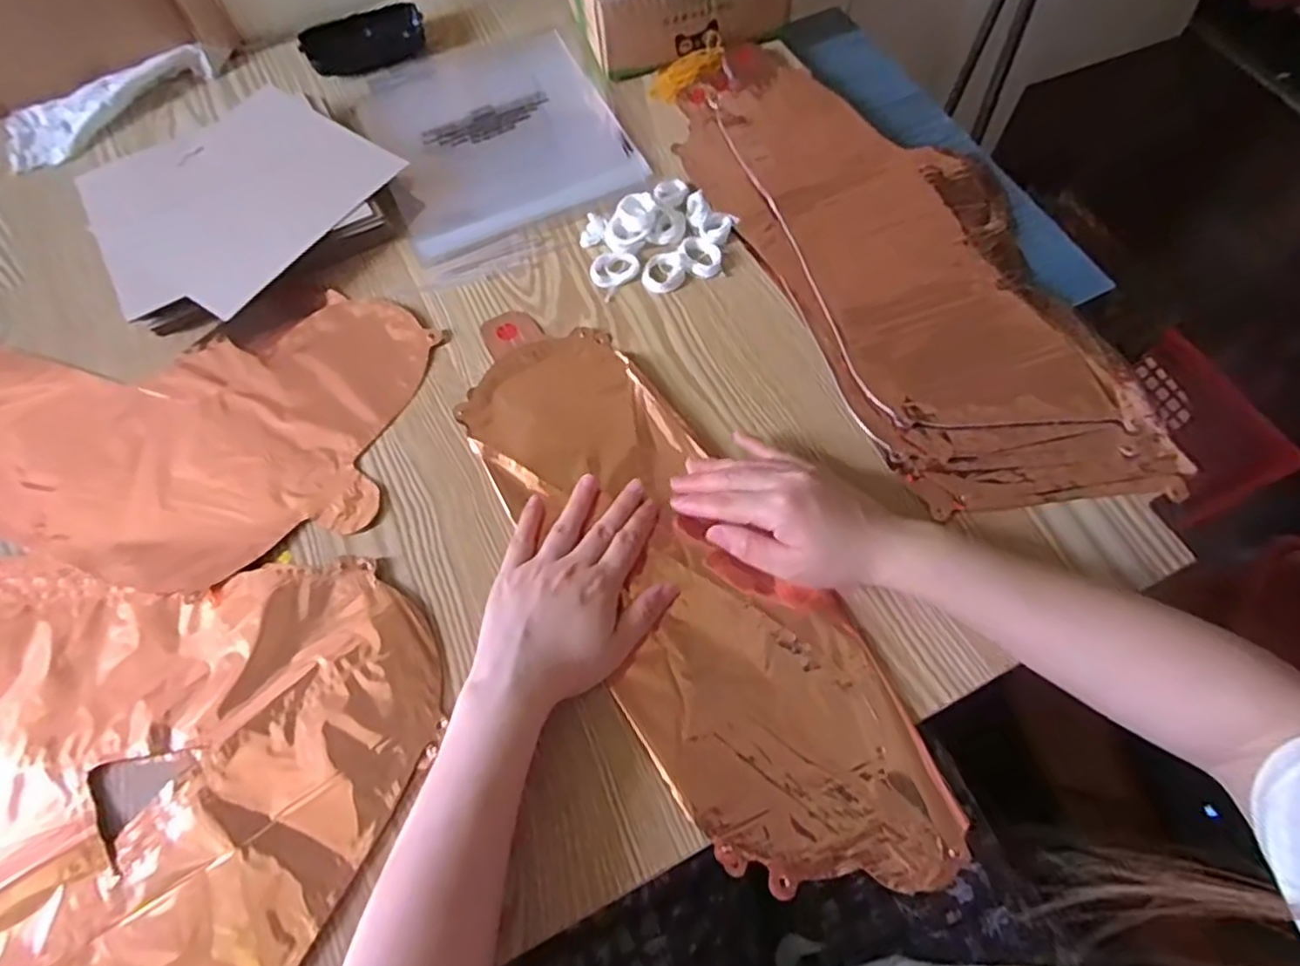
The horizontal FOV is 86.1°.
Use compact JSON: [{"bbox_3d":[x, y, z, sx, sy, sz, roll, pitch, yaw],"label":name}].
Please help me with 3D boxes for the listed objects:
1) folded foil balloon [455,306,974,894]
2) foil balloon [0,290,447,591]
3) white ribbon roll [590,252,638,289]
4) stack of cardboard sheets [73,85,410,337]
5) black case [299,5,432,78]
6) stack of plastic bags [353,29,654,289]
[{"bbox_3d":[0.011,0.051,0.441,0.135,0.013,0.433,-31,68,-11],"label":"folded foil balloon"},{"bbox_3d":[-0.389,-0.051,0.499,0.427,0.009,0.221,7,66,7],"label":"foil balloon"},{"bbox_3d":[-0.027,-0.164,0.533,0.037,0.007,0.029,-11,65,-2],"label":"white ribbon roll"},{"bbox_3d":[-0.320,-0.218,0.545,0.186,0.030,0.214,41,74,19],"label":"stack of cardboard sheets"},{"bbox_3d":[-0.261,-0.408,0.639,0.107,0.030,0.037,-27,66,-9],"label":"black case"},{"bbox_3d":[-0.130,-0.297,0.597,0.200,0.012,0.255,-23,66,-8],"label":"stack of plastic bags"}]

